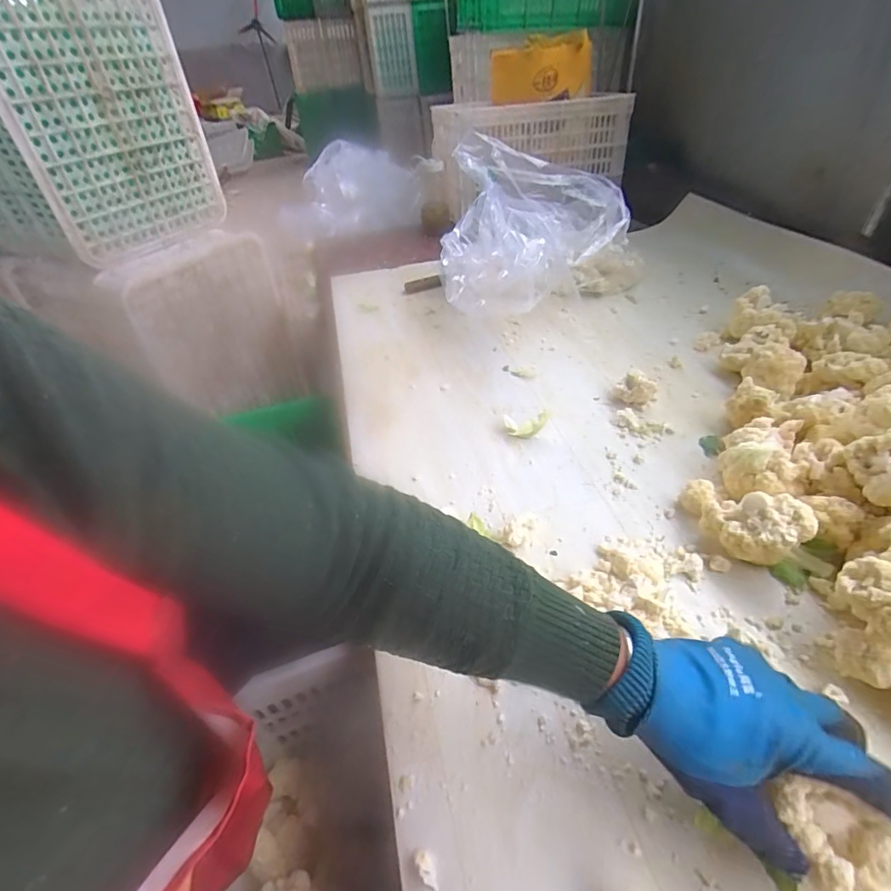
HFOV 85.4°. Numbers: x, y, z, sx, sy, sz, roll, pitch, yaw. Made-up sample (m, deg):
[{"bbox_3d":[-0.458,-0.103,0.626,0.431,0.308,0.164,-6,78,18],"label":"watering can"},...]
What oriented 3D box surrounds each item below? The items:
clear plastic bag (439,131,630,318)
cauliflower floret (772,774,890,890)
[{"bbox_3d":[0.181,-0.446,1.020,0.361,0.320,0.278,-33,48,-28],"label":"clear plastic bag"},{"bbox_3d":[0.242,0.243,0.296,0.074,0.035,0.049,20,47,29],"label":"cauliflower floret"}]

